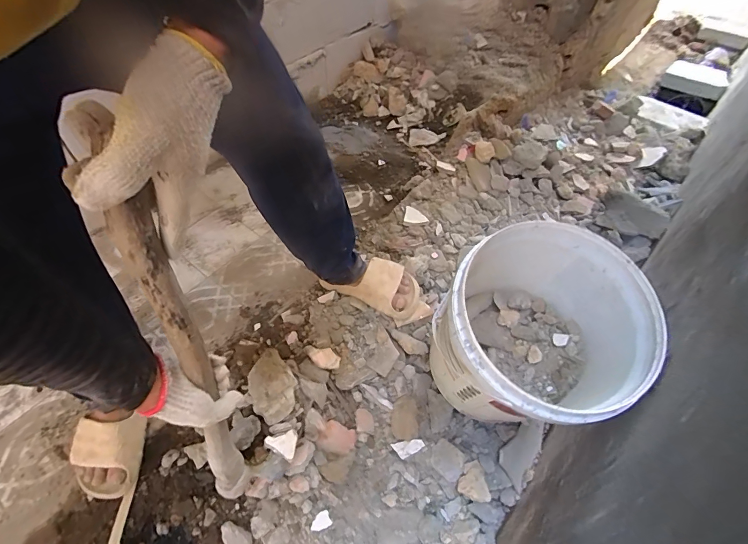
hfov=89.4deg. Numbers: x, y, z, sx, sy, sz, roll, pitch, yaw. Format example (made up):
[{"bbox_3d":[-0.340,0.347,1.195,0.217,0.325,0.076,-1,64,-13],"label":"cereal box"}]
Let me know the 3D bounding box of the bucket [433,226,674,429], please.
[{"bbox_3d":[0.273,0.140,0.695,0.303,0.343,0.304,2,54,-2],"label":"bucket"}]

